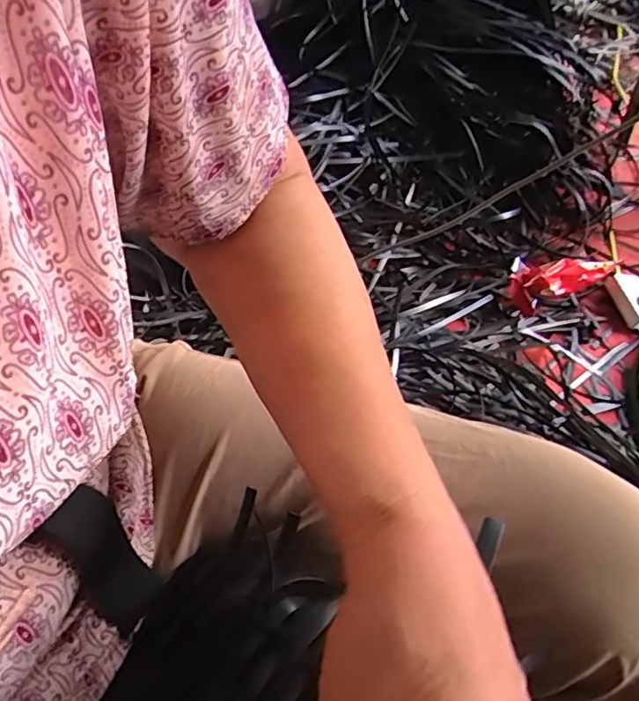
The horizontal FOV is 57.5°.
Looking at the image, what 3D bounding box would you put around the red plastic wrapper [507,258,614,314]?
[{"bbox_3d":[0.402,-0.129,0.967,0.193,0.067,0.071,-22,60,-16],"label":"red plastic wrapper"}]

